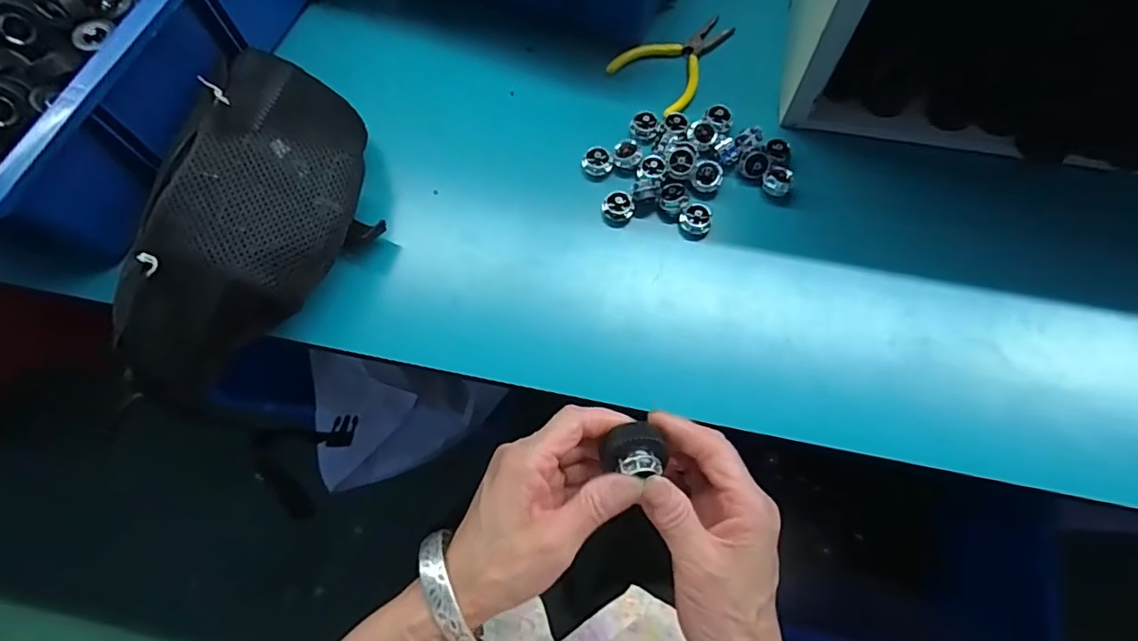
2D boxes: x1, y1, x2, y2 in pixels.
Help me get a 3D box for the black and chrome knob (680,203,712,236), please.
[{"bbox_3d":[0.102,-0.080,0.440,0.024,0.016,0.023,-1,70,1],"label":"black and chrome knob"}]

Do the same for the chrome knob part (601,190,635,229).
[{"bbox_3d":[0.040,-0.091,0.445,0.026,0.019,0.023,9,70,5],"label":"chrome knob part"}]

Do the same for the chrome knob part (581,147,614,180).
[{"bbox_3d":[0.023,-0.133,0.460,0.023,0.015,0.022,-1,70,1],"label":"chrome knob part"}]

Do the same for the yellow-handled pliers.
[{"bbox_3d":[0.104,-0.243,0.501,0.116,0.010,0.077,-43,74,-13],"label":"yellow-handled pliers"}]

